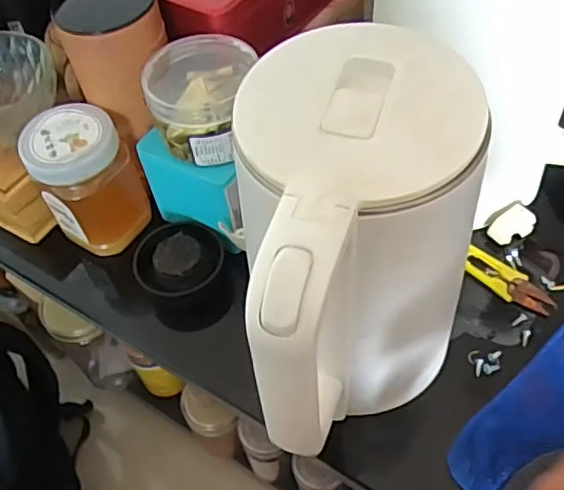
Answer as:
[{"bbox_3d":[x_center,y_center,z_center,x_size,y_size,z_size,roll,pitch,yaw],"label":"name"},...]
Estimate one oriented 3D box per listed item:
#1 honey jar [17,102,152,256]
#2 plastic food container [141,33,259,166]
[{"bbox_3d":[-0.155,-0.048,0.501,0.076,0.114,0.072,-3,54,4],"label":"honey jar"},{"bbox_3d":[-0.062,-0.111,0.454,0.072,0.056,0.082,11,56,13],"label":"plastic food container"}]

